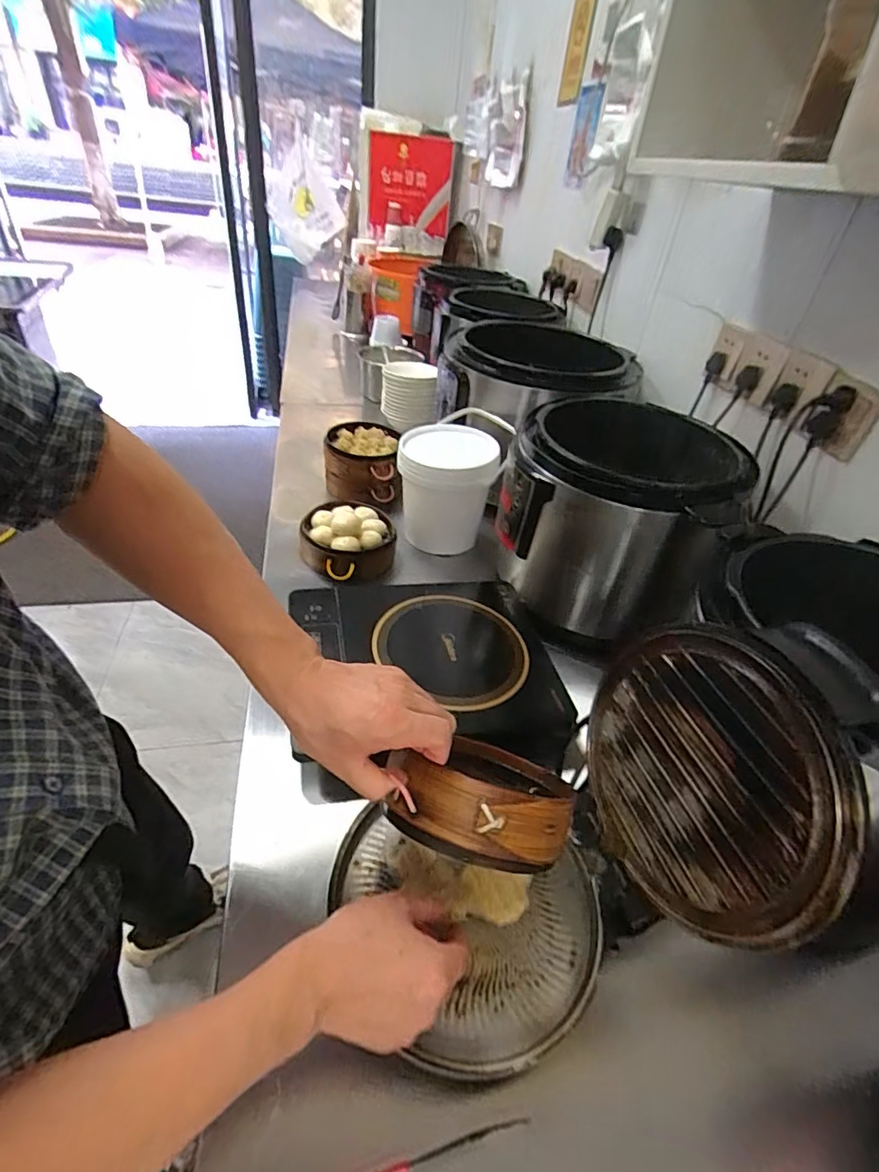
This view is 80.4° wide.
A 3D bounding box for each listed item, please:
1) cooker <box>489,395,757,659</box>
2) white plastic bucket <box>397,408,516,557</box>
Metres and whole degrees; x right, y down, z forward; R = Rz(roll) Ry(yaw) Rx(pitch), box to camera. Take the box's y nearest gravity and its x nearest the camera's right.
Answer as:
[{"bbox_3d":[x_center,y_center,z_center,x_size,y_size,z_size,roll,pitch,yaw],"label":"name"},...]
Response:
[{"bbox_3d":[0.282,-0.111,0.851,0.320,0.276,0.336,22,42,18],"label":"cooker"},{"bbox_3d":[0.025,-0.192,0.982,0.183,0.198,0.208,15,40,11],"label":"white plastic bucket"}]

